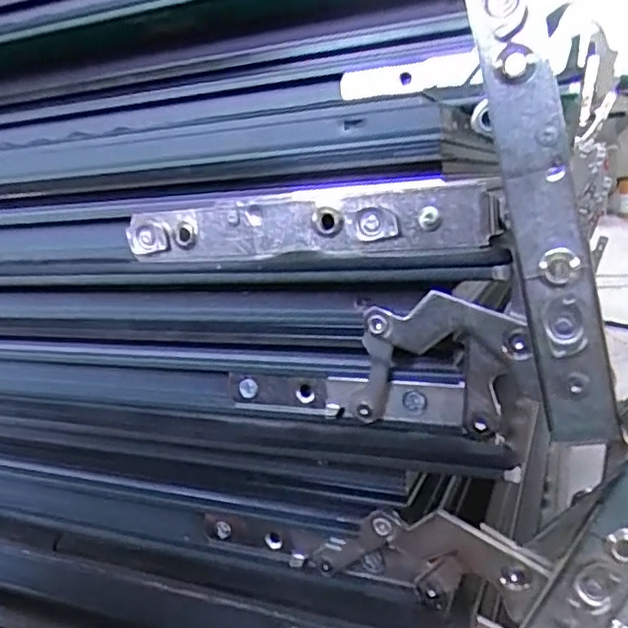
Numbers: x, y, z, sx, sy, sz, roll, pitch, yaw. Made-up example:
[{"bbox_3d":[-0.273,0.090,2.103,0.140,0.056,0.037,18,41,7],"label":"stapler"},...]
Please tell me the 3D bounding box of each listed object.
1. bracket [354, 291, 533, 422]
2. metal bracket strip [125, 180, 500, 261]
[{"bbox_3d":[0.041,0.017,0.212,0.061,0.045,0.009,3,16,32],"label":"bracket"},{"bbox_3d":[-0.008,-0.033,0.227,0.140,0.022,0.010,0,14,23],"label":"metal bracket strip"}]

